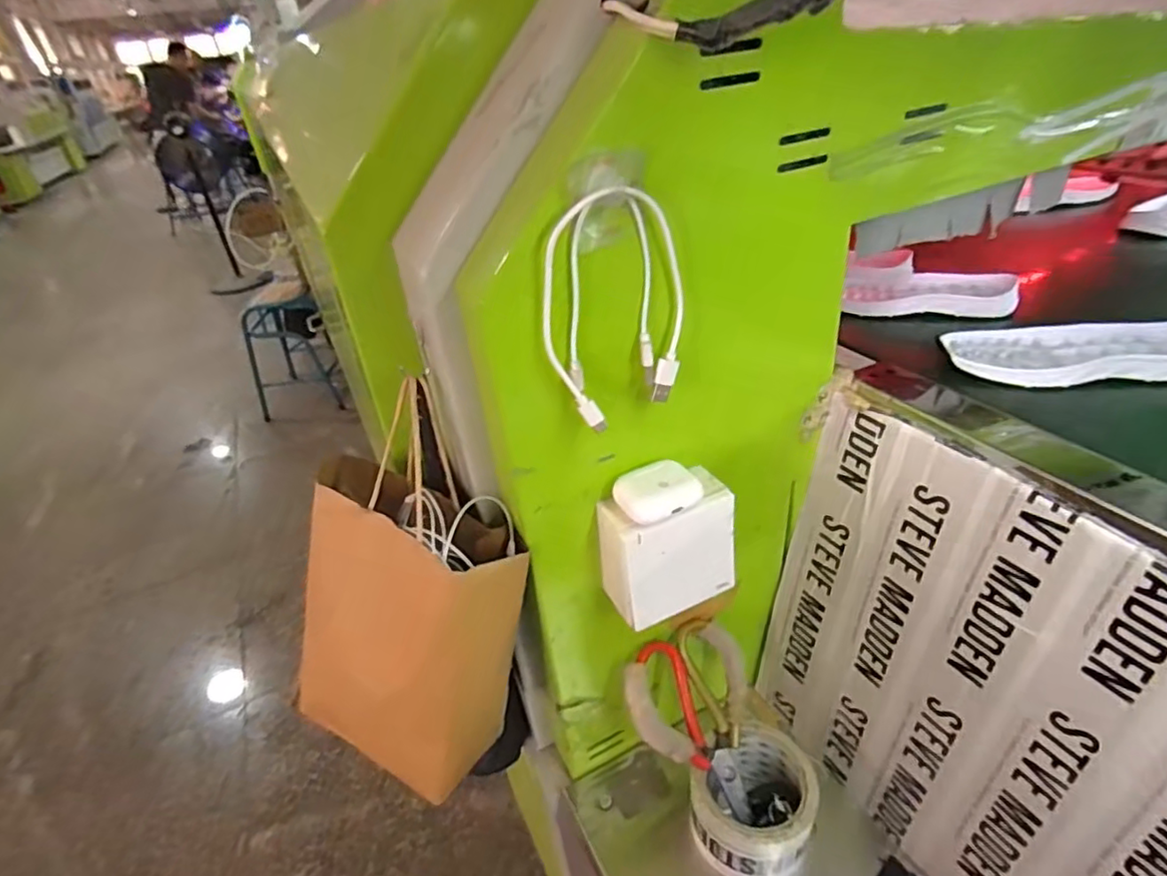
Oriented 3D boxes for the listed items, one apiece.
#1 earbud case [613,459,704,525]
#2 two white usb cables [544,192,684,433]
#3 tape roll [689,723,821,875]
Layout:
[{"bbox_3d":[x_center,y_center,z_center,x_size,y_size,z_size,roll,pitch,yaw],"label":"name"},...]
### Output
[{"bbox_3d":[0.048,0.034,0.406,0.051,0.018,0.036,-19,36,-20],"label":"earbud case"},{"bbox_3d":[0.020,-0.070,0.351,0.091,0.134,0.022,-11,30,-23],"label":"two white usb cables"},{"bbox_3d":[0.140,0.303,0.506,0.097,0.077,0.082,-24,38,-26],"label":"tape roll"}]

